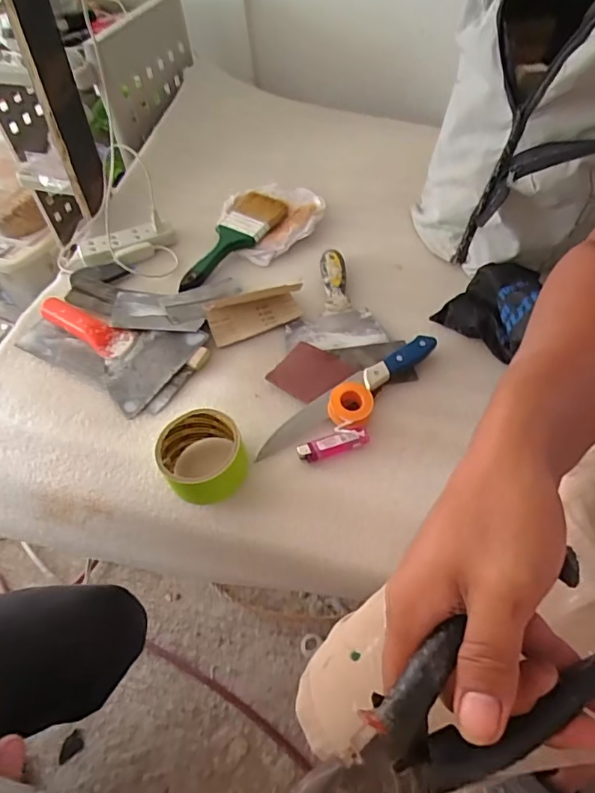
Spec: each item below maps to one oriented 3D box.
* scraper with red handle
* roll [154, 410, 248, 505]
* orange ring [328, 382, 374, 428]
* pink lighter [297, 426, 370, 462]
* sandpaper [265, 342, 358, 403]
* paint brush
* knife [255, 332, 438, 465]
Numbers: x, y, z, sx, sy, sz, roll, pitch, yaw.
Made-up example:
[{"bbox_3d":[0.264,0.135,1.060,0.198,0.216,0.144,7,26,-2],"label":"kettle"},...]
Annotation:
[{"bbox_3d":[-0.241,-0.076,0.675,0.211,0.035,0.132,26,58,23],"label":"scraper with red handle"},{"bbox_3d":[-0.097,0.063,0.543,0.083,0.057,0.080,-3,52,3],"label":"roll"},{"bbox_3d":[0.060,0.010,0.589,0.049,0.026,0.048,-3,52,3],"label":"orange ring"},{"bbox_3d":[0.039,0.050,0.566,0.078,0.010,0.022,-18,52,-9],"label":"pink lighter"},{"bbox_3d":[0.018,-0.029,0.633,0.079,0.013,0.078,29,60,25],"label":"sandpaper"},{"bbox_3d":[-0.094,-0.230,0.789,0.085,0.034,0.208,14,54,16],"label":"paint brush"},{"bbox_3d":[0.058,-0.008,0.610,0.256,0.018,0.033,-32,56,-19],"label":"knife"}]

